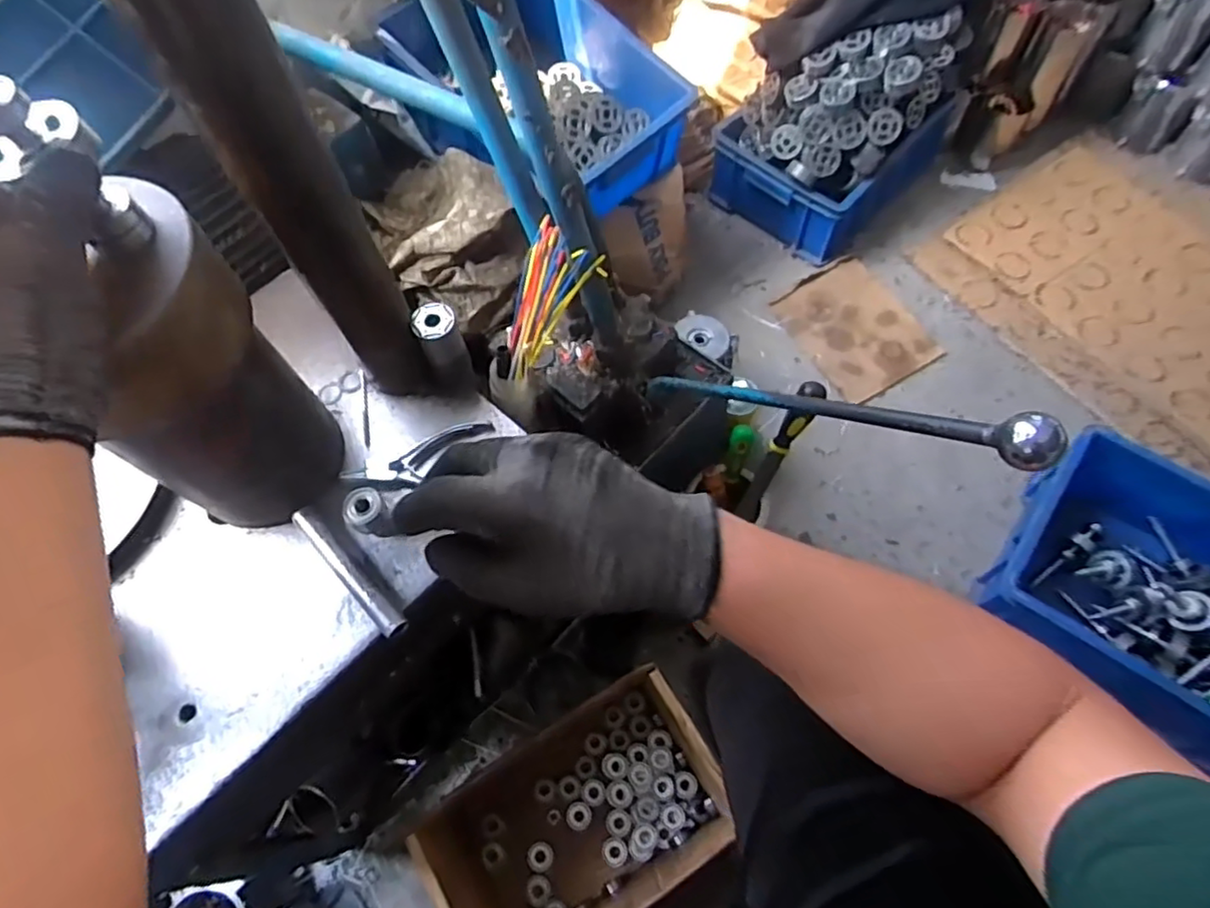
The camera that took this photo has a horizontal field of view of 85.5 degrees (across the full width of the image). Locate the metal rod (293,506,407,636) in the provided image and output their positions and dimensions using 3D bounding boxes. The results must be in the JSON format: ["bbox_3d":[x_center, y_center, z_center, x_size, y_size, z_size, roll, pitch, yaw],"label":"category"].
[{"bbox_3d":[-0.208,0.097,0.534,0.137,0.022,0.018,41,72,21],"label":"metal rod"}]

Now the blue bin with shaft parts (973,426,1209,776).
[{"bbox_3d":[0.733,0.184,0.847,0.380,0.112,0.297,32,70,18],"label":"blue bin with shaft parts"}]

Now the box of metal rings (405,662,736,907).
[{"bbox_3d":[-0.024,0.414,0.745,0.300,0.183,0.190,-30,65,-11],"label":"box of metal rings"}]

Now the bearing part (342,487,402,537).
[{"bbox_3d":[-0.191,0.042,0.522,0.031,0.009,0.031,-23,64,-8],"label":"bearing part"}]

